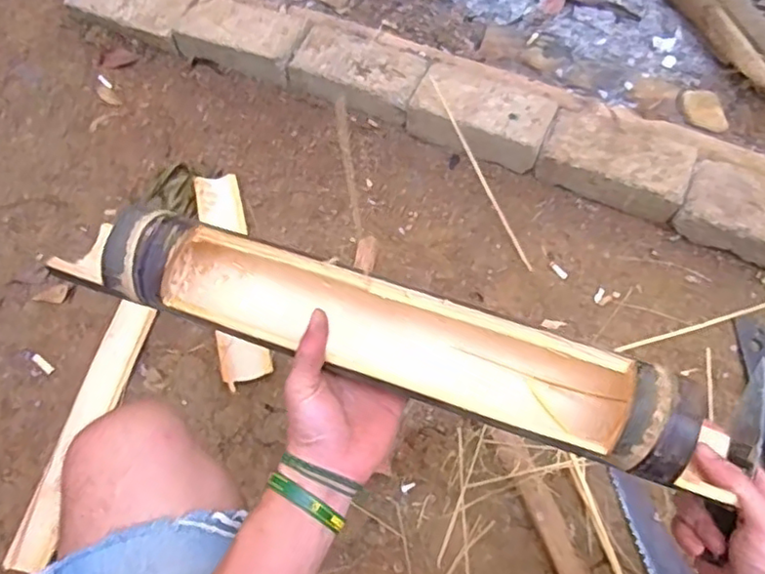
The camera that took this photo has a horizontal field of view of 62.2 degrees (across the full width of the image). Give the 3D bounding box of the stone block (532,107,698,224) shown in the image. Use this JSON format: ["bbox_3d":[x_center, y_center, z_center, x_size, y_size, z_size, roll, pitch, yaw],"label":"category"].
[{"bbox_3d":[0.346,-0.186,0.943,0.206,0.058,0.125,23,65,12],"label":"stone block"}]

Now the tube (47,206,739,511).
[{"bbox_3d":[-0.001,0.039,0.491,0.501,0.096,0.077,18,64,11],"label":"tube"}]

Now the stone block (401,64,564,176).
[{"bbox_3d":[0.154,-0.263,0.988,0.212,0.073,0.127,27,66,14],"label":"stone block"}]

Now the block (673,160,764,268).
[{"bbox_3d":[0.527,-0.093,0.896,0.207,0.069,0.114,23,65,12],"label":"block"}]

